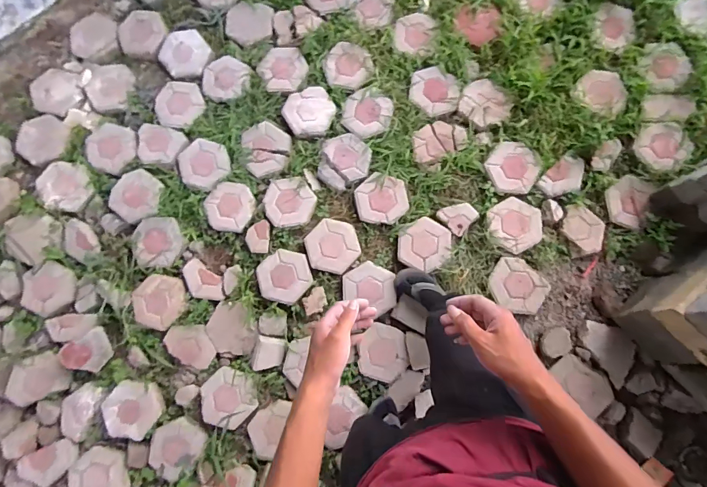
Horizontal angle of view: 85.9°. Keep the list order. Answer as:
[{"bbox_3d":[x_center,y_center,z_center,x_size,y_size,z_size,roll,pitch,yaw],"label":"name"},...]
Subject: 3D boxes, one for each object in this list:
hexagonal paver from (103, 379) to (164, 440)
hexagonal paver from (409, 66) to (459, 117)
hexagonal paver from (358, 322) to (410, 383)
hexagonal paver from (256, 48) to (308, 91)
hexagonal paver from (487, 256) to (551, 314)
[{"bbox_3d":[-0.833,0.625,1.434,0.210,0.053,0.200,10,84,6],"label":"hexagonal paver"},{"bbox_3d":[0.327,-0.610,1.527,0.197,0.035,0.196,11,84,6],"label":"hexagonal paver"},{"bbox_3d":[0.113,0.408,1.423,0.180,0.028,0.202,2,83,5],"label":"hexagonal paver"},{"bbox_3d":[-0.296,-0.734,1.579,0.190,0.036,0.202,-27,81,1],"label":"hexagonal paver"},{"bbox_3d":[0.604,0.159,1.399,0.206,0.039,0.178,38,85,9],"label":"hexagonal paver"}]

